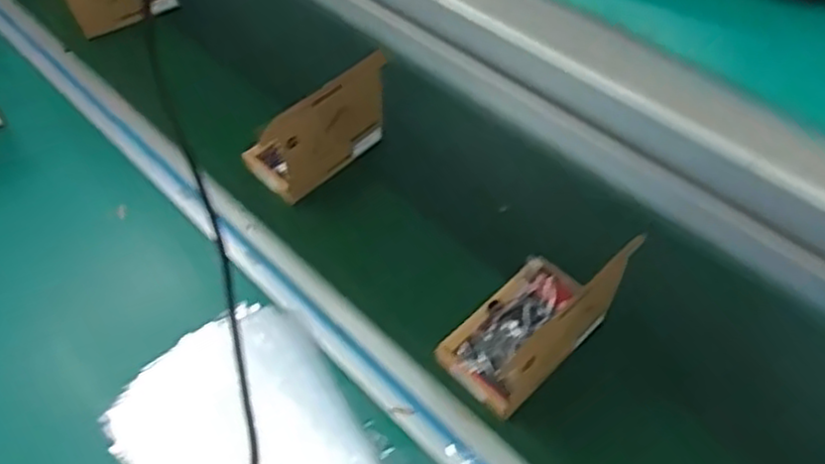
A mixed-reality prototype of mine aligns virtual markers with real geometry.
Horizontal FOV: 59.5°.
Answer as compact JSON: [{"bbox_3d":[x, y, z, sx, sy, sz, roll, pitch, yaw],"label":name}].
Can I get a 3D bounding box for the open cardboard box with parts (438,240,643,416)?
[{"bbox_3d":[0.093,0.059,0.582,0.139,0.130,0.089,-36,57,-23],"label":"open cardboard box with parts"}]

